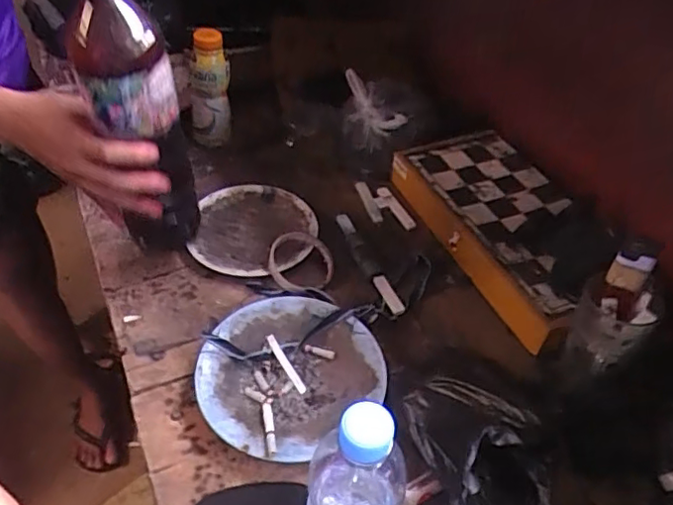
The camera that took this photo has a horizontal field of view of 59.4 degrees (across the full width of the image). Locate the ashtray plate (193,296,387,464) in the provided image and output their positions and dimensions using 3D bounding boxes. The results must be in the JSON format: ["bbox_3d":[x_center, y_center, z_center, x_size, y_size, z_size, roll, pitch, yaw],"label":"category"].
[{"bbox_3d":[-0.054,0.122,0.624,0.175,0.028,0.185,2,46,-2],"label":"ashtray plate"}]

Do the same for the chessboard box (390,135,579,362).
[{"bbox_3d":[0.231,-0.044,0.783,0.184,0.044,0.347,-16,49,-18],"label":"chessboard box"}]

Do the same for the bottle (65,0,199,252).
[{"bbox_3d":[-0.198,-0.122,0.603,0.084,0.330,0.092,-15,49,-17],"label":"bottle"}]

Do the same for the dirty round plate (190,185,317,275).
[{"bbox_3d":[-0.107,-0.032,0.778,0.155,0.026,0.158,2,46,-2],"label":"dirty round plate"}]

